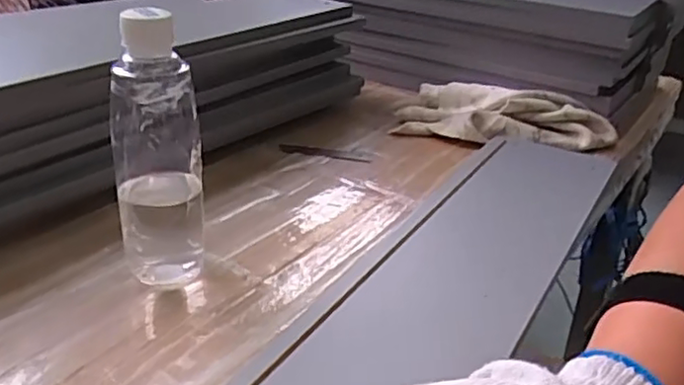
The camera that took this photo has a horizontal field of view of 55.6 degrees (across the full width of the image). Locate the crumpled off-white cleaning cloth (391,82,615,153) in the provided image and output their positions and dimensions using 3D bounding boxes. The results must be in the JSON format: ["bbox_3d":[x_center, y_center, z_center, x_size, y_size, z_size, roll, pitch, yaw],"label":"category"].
[{"bbox_3d":[0.186,-0.087,0.755,0.234,0.056,0.100,15,30,24],"label":"crumpled off-white cleaning cloth"}]

